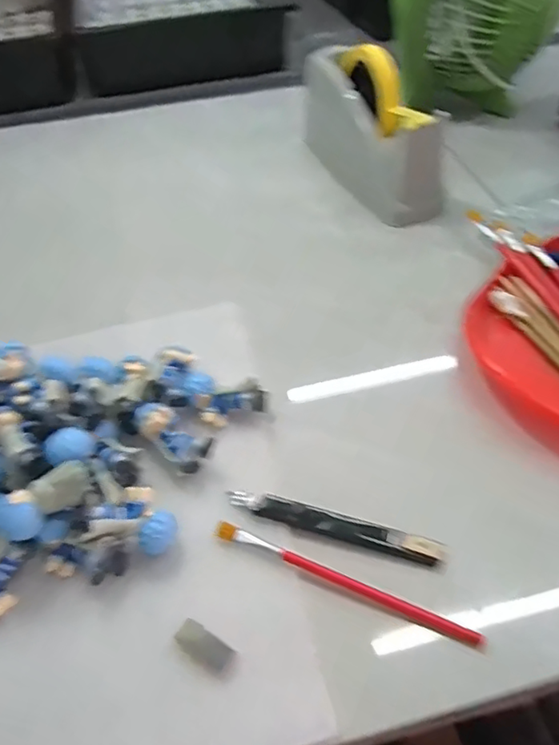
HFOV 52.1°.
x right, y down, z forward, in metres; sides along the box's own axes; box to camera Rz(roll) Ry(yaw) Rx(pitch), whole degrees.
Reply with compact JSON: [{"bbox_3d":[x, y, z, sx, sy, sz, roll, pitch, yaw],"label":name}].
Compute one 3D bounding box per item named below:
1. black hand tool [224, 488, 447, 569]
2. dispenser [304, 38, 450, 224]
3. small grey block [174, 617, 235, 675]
[{"bbox_3d":[0.036,0.097,0.366,0.137,0.014,0.014,11,52,12],"label":"black hand tool"},{"bbox_3d":[0.095,-0.262,0.607,0.070,0.111,0.214,-19,52,-12],"label":"dispenser"},{"bbox_3d":[-0.042,0.152,0.319,0.034,0.004,0.015,27,57,24],"label":"small grey block"}]

